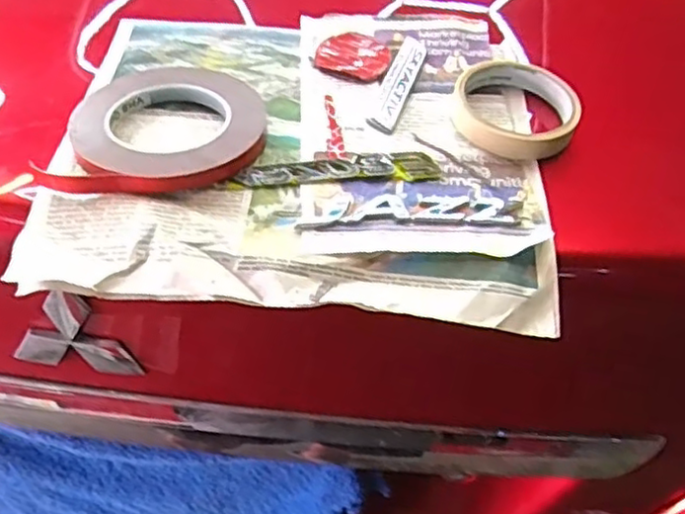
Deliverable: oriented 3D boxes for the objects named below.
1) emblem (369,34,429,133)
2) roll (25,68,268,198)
[{"bbox_3d":[0.043,-0.131,0.523,0.022,0.004,0.110,17,54,9],"label":"emblem"},{"bbox_3d":[-0.118,-0.089,0.467,0.130,0.015,0.136,2,45,-2],"label":"roll"}]

